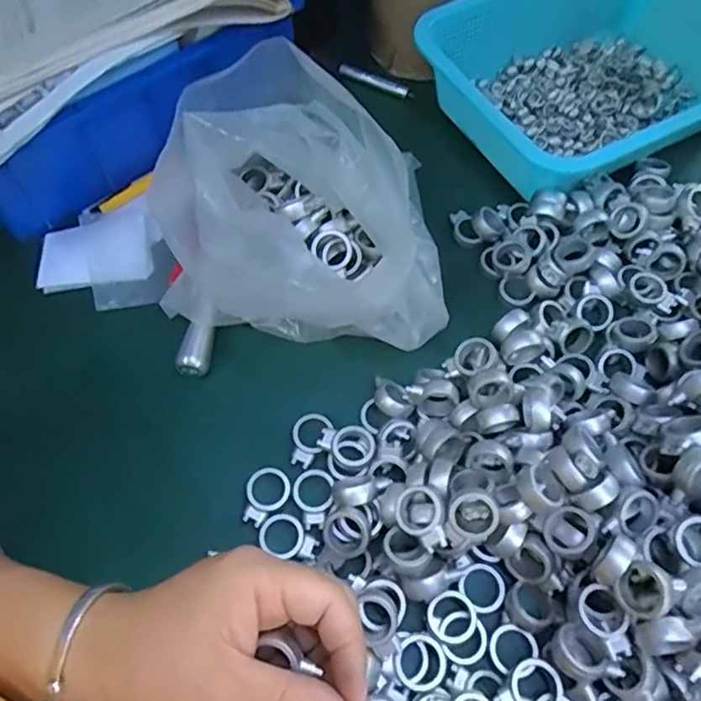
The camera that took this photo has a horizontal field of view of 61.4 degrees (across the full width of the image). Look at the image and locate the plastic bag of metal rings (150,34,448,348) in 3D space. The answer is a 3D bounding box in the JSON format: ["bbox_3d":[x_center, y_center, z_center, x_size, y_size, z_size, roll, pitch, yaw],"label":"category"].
[{"bbox_3d":[-0.028,-0.076,0.368,0.159,0.124,0.131,24,65,13],"label":"plastic bag of metal rings"}]

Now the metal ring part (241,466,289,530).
[{"bbox_3d":[-0.051,0.085,0.347,0.024,0.005,0.034,35,68,18],"label":"metal ring part"}]

